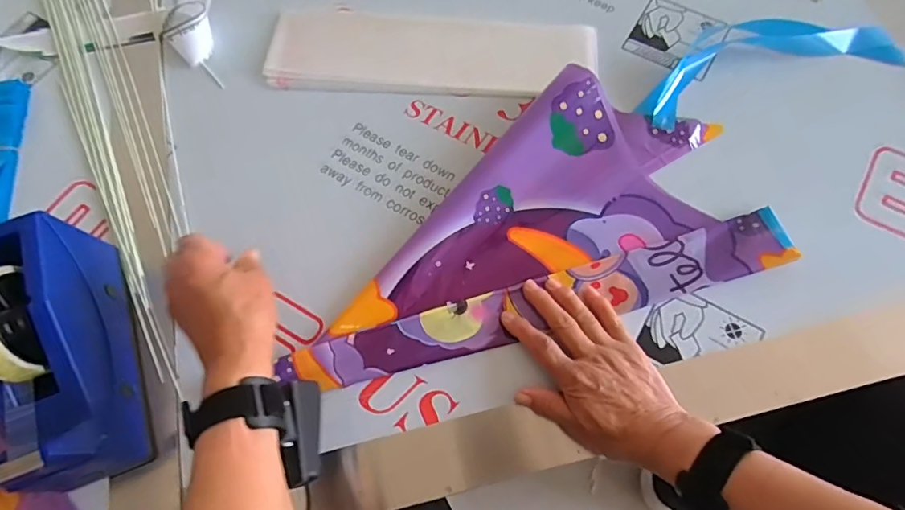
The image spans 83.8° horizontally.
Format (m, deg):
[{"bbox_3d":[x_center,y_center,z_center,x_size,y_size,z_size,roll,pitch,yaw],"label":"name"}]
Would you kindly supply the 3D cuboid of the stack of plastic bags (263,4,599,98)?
[{"bbox_3d":[-0.024,-0.227,0.559,0.355,0.012,0.107,5,69,5],"label":"stack of plastic bags"}]

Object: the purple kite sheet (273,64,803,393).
[{"bbox_3d":[0.061,-0.037,0.469,0.433,0.026,0.217,-15,75,-5],"label":"purple kite sheet"}]

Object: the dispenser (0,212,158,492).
[{"bbox_3d":[-0.315,0.074,0.396,0.071,0.119,0.201,-23,70,-6],"label":"dispenser"}]

